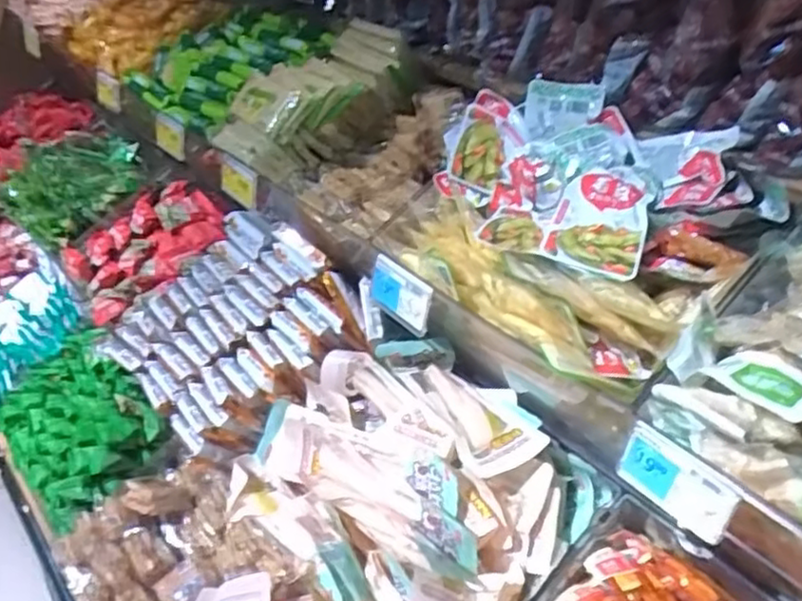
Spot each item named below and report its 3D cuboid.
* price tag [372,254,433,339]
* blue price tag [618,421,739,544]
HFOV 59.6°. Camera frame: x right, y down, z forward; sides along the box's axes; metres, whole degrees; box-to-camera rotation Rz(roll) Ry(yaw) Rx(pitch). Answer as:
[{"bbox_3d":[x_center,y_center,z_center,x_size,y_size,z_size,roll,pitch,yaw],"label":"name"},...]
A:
[{"bbox_3d":[-0.001,-0.004,0.638,0.010,0.048,0.072,-10,39,-45],"label":"price tag"},{"bbox_3d":[0.180,0.121,0.461,0.011,0.044,0.075,-20,40,-32],"label":"blue price tag"}]

